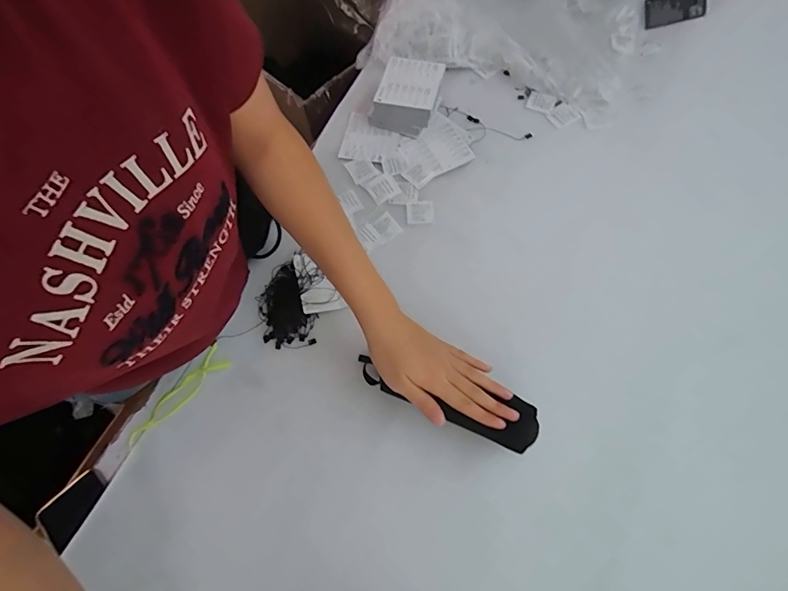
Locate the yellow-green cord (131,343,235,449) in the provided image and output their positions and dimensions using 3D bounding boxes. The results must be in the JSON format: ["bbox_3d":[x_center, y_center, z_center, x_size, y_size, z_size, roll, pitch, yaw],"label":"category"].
[{"bbox_3d":[-0.276,0.125,0.538,0.146,0.016,0.033,-42,72,-14],"label":"yellow-green cord"}]

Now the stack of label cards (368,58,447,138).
[{"bbox_3d":[0.018,-0.311,0.664,0.100,0.056,0.105,14,69,8],"label":"stack of label cards"}]

